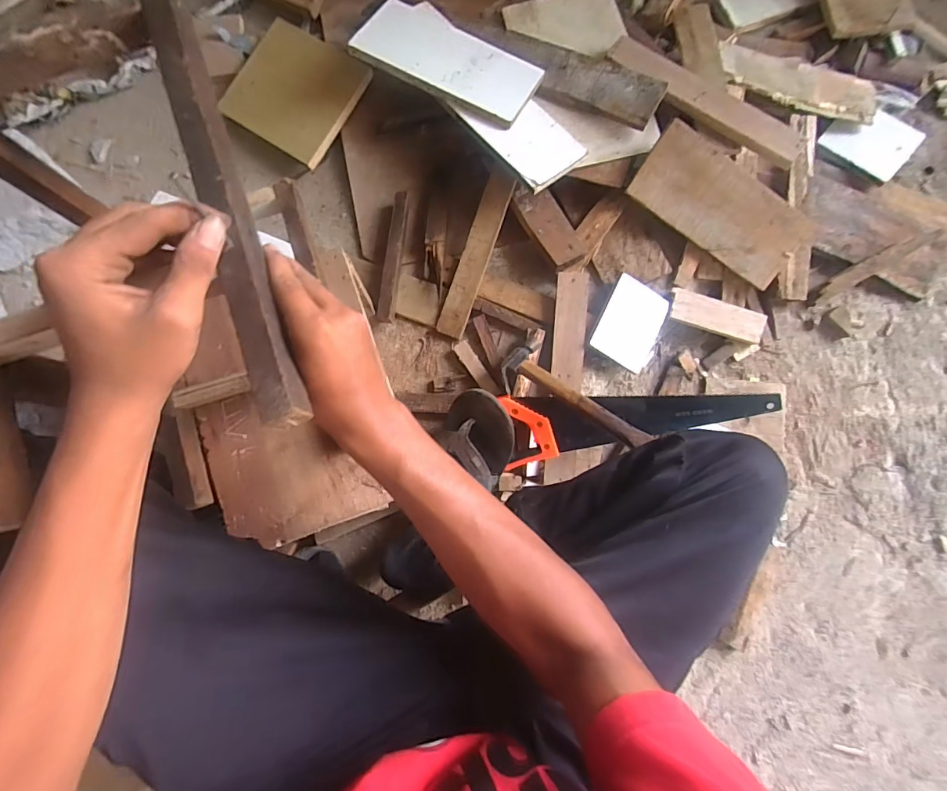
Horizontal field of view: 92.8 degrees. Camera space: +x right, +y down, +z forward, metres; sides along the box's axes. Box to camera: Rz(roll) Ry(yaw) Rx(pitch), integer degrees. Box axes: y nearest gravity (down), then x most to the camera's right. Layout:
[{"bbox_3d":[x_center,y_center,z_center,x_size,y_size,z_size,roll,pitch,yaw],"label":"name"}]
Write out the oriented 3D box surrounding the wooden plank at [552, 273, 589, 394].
[{"bbox_3d":[0.159,-0.107,0.737,0.053,0.009,0.186,4,89,4],"label":"wooden plank"}]

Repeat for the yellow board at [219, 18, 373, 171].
[{"bbox_3d":[-0.319,-0.542,0.801,0.218,0.017,0.211,30,82,5],"label":"yellow board"}]

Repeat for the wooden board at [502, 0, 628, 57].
[{"bbox_3d":[0.159,-0.655,0.792,0.198,0.012,0.187,-6,73,1],"label":"wooden board"}]

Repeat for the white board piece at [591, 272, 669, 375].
[{"bbox_3d":[0.264,-0.116,0.749,0.114,0.014,0.131,26,89,-20],"label":"white board piece"}]

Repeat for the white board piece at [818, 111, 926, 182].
[{"bbox_3d":[0.716,-0.462,0.810,0.134,0.015,0.109,40,97,12],"label":"white board piece"}]

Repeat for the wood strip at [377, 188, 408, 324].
[{"bbox_3d":[-0.136,-0.231,0.765,0.023,0.039,0.226,6,81,1],"label":"wood strip"}]

